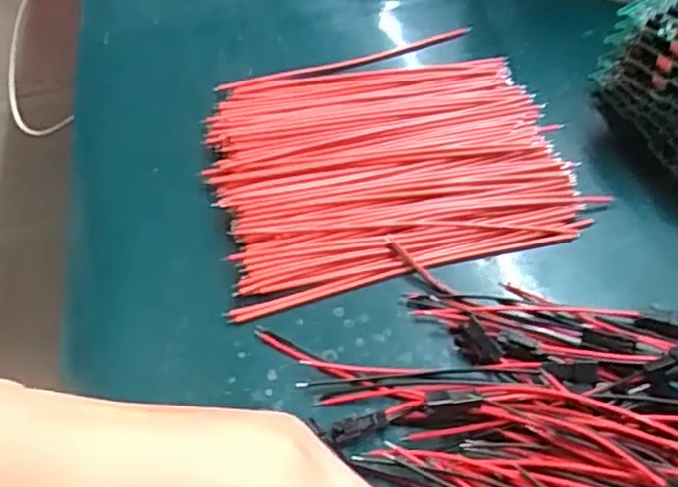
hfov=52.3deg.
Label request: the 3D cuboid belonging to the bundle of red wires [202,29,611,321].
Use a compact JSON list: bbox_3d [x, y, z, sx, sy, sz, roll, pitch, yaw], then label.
[{"bbox_3d":[0.018,-0.043,0.314,0.149,0.007,0.136,-13,51,-8],"label":"bundle of red wires"}]

